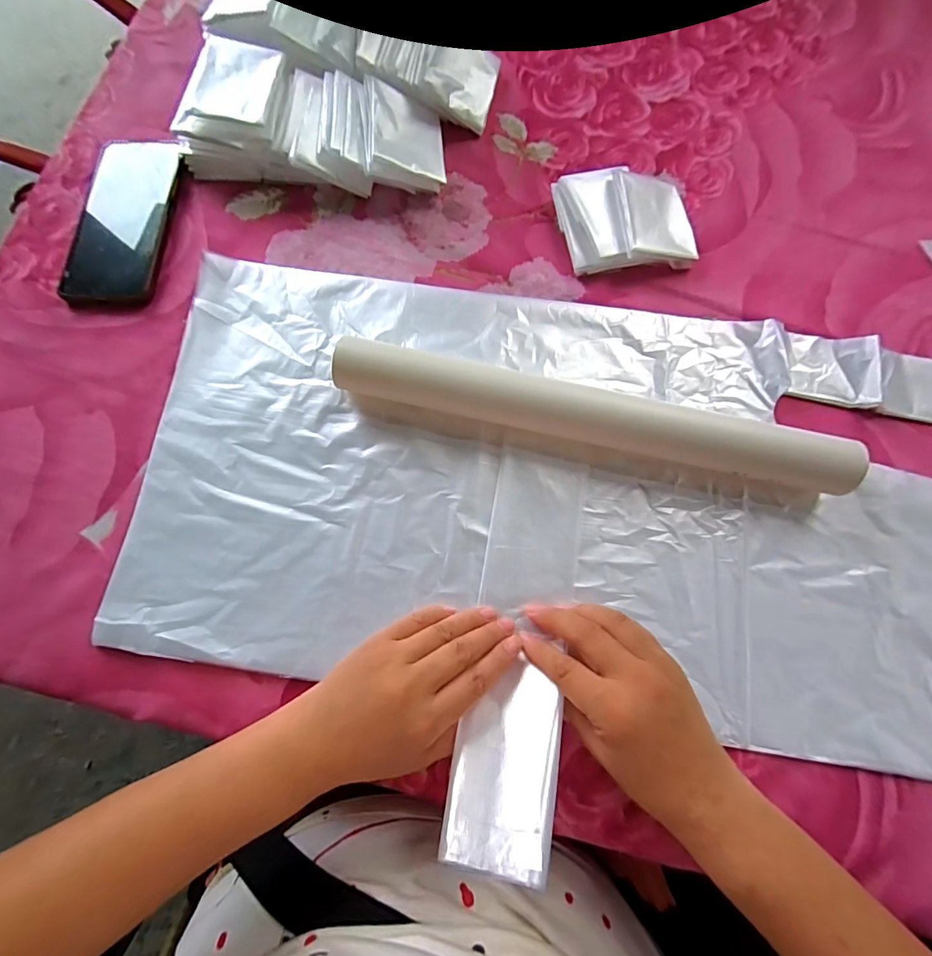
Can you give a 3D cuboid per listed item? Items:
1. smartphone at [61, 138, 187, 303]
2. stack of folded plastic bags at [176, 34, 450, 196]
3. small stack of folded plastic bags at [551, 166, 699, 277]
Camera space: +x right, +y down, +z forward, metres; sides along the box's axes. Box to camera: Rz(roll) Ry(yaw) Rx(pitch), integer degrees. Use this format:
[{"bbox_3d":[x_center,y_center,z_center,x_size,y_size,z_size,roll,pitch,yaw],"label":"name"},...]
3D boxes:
[{"bbox_3d":[-0.294,-0.221,0.379,0.080,0.013,0.156,4,76,2],"label":"smartphone"},{"bbox_3d":[-0.127,-0.302,0.379,0.219,0.051,0.093,10,77,3],"label":"stack of folded plastic bags"},{"bbox_3d":[0.133,-0.216,0.368,0.104,0.023,0.090,-11,76,-2],"label":"small stack of folded plastic bags"}]

